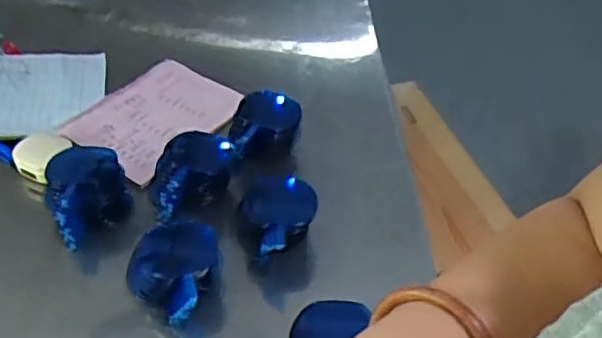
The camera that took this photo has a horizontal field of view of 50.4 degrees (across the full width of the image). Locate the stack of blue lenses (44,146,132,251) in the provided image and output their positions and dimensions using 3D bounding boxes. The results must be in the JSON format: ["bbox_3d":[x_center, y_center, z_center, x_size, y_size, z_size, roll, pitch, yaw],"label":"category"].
[{"bbox_3d":[-0.203,0.024,0.613,0.076,0.060,0.091,-14,46,-17],"label":"stack of blue lenses"}]

